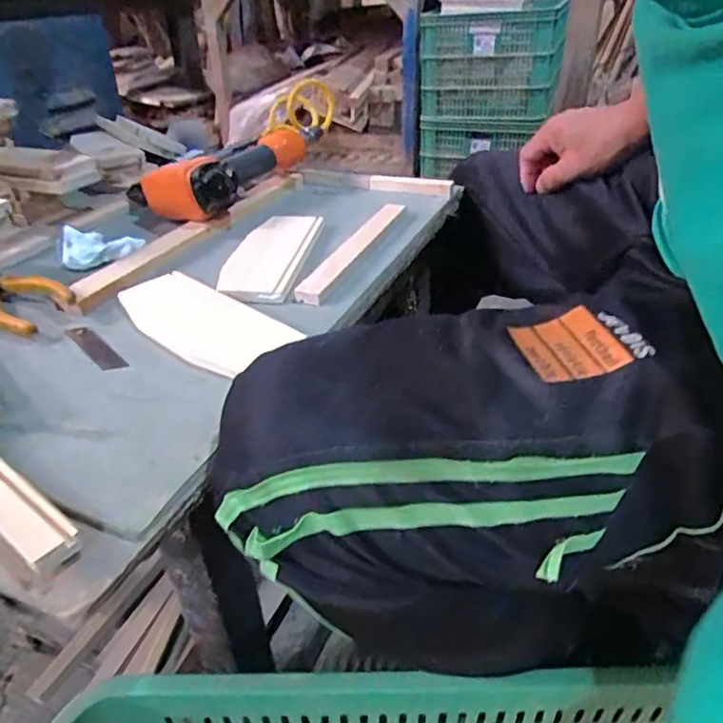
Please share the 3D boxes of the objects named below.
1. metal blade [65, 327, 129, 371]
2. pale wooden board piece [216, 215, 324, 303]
[{"bbox_3d":[-0.207,-0.010,0.444,0.018,0.005,0.082,-29,43,-34],"label":"metal blade"},{"bbox_3d":[-0.088,-0.108,0.561,0.071,0.015,0.184,2,35,4],"label":"pale wooden board piece"}]

